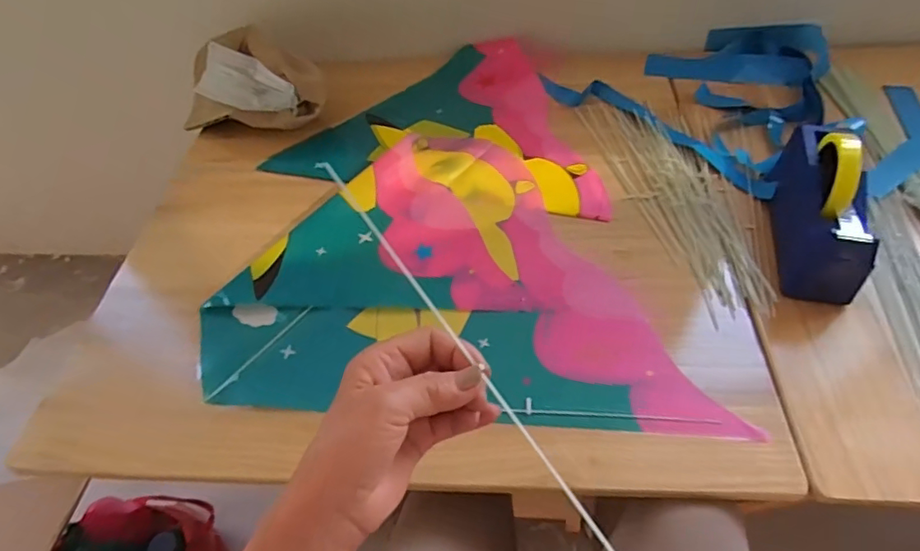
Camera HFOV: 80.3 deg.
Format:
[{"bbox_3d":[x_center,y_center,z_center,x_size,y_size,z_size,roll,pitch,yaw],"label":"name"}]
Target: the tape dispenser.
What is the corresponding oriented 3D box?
[{"bbox_3d":[0.414,-0.084,0.623,0.071,0.123,0.213,9,52,11],"label":"tape dispenser"}]

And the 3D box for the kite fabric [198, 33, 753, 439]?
[{"bbox_3d":[-0.059,-0.073,0.725,0.507,0.017,0.698,-12,51,-5],"label":"kite fabric"}]

